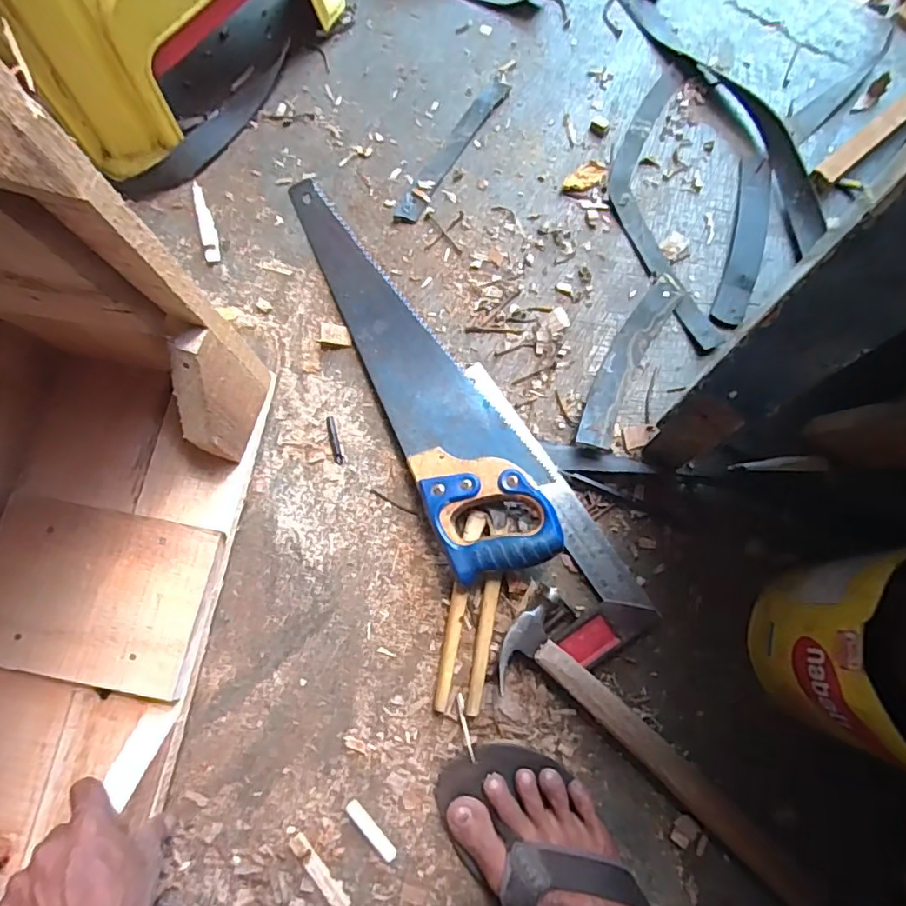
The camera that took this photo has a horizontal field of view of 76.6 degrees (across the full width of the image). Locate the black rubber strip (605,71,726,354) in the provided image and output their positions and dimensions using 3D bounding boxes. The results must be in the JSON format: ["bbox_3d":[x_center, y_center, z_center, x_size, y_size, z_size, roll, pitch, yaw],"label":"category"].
[{"bbox_3d":[0.227,-0.278,0.641,0.098,0.007,0.348,-3,77,1],"label":"black rubber strip"}]

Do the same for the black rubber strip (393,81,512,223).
[{"bbox_3d":[0.000,-0.352,0.665,0.028,0.006,0.218,31,80,8],"label":"black rubber strip"}]

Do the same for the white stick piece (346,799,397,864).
[{"bbox_3d":[-0.072,0.336,0.511,0.013,0.009,0.059,-42,79,-7],"label":"white stick piece"}]

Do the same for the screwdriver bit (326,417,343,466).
[{"bbox_3d":[-0.122,-0.013,0.589,0.009,0.004,0.051,-15,77,-2],"label":"screwdriver bit"}]

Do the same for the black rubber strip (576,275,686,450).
[{"bbox_3d":[0.179,-0.096,0.592,0.042,0.026,0.206,27,79,8],"label":"black rubber strip"}]

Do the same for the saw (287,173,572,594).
[{"bbox_3d":[-0.034,-0.105,0.586,0.118,0.047,0.474,-23,77,-3],"label":"saw"}]

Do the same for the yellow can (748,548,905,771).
[{"bbox_3d":[0.326,0.154,0.444,0.138,0.147,0.131,0,77,2],"label":"yellow can"}]

